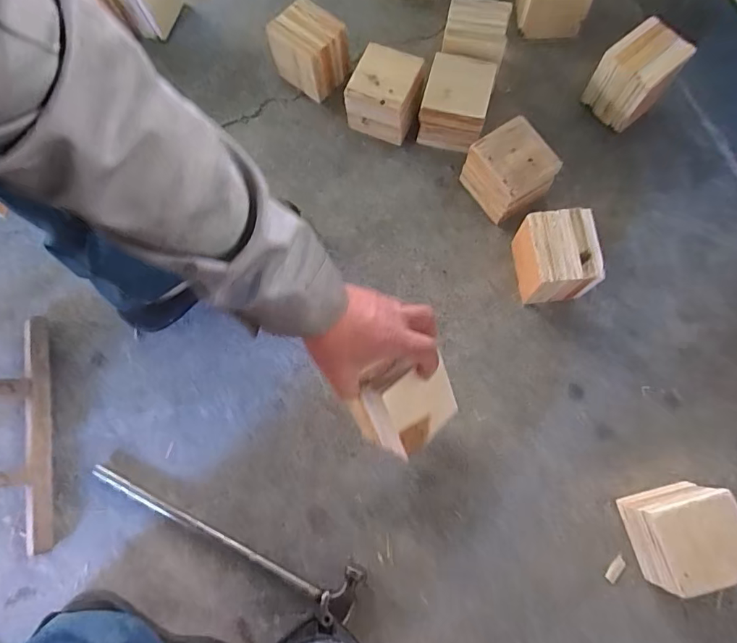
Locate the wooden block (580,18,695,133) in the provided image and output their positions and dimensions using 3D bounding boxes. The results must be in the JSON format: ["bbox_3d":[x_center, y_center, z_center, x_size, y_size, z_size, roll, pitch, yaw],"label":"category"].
[{"bbox_3d":[0.401,-0.373,0.697,0.089,0.088,0.112,43,80,12],"label":"wooden block"}]

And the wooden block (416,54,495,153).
[{"bbox_3d":[0.130,-0.328,0.697,0.095,0.088,0.105,14,75,6],"label":"wooden block"}]

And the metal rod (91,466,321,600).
[{"bbox_3d":[-0.207,0.261,0.579,0.324,0.009,0.015,24,77,8],"label":"metal rod"}]

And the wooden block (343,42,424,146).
[{"bbox_3d":[0.027,-0.348,0.718,0.100,0.077,0.113,21,76,7],"label":"wooden block"}]

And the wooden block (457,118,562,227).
[{"bbox_3d":[0.200,-0.212,0.663,0.101,0.078,0.103,-32,76,-7],"label":"wooden block"}]

